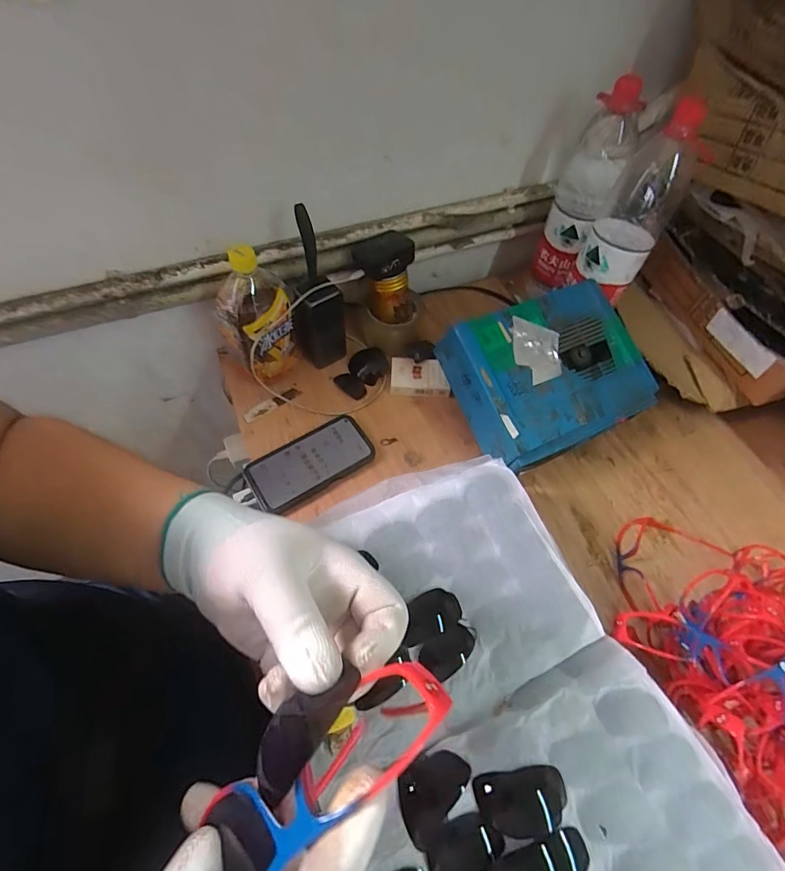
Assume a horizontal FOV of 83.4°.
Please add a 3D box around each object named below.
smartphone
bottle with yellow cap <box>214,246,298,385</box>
[{"bbox_3d":[-0.107,0.036,0.593,0.166,0.016,0.082,-29,64,-18],"label":"smartphone"},{"bbox_3d":[-0.181,-0.153,0.599,0.093,0.200,0.096,-9,60,-7],"label":"bottle with yellow cap"}]

